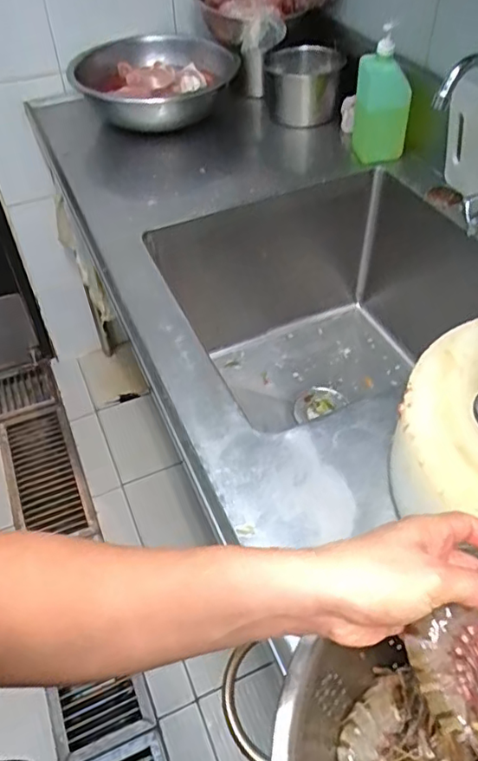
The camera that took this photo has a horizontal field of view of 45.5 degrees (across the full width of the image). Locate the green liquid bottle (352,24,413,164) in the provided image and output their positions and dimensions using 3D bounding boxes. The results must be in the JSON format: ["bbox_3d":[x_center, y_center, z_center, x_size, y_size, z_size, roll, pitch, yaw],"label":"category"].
[{"bbox_3d":[0.274,-0.529,1.087,0.105,0.212,0.044,-1,48,1],"label":"green liquid bottle"}]

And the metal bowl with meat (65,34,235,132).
[{"bbox_3d":[-0.189,-0.682,1.298,0.329,0.113,0.330,-1,48,1],"label":"metal bowl with meat"}]

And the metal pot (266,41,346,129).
[{"bbox_3d":[0.145,-0.650,1.262,0.164,0.135,0.130,1,48,3],"label":"metal pot"}]

